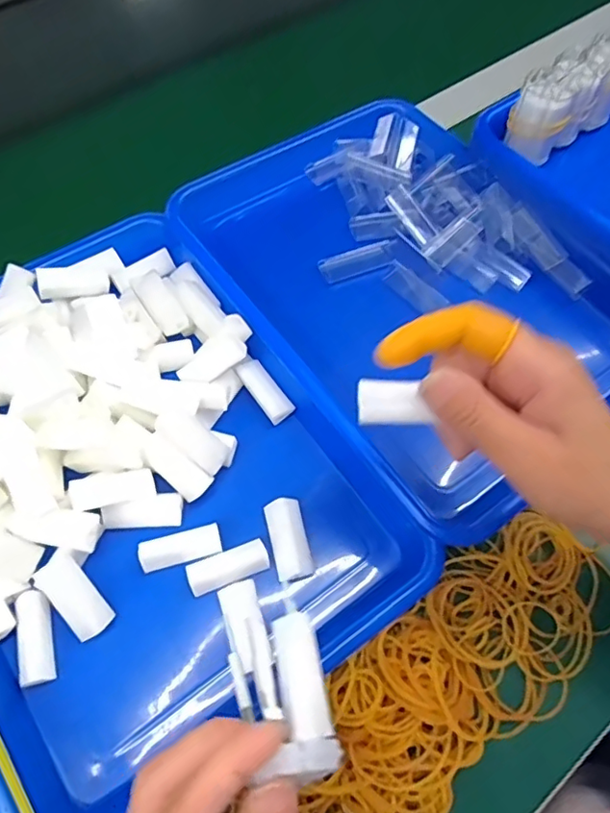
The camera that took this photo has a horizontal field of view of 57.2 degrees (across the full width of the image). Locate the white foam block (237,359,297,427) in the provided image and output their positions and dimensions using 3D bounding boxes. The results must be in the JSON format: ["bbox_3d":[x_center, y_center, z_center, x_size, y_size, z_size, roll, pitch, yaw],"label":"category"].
[{"bbox_3d":[-0.026,-0.010,0.375,0.019,0.012,0.047,-33,67,-17],"label":"white foam block"}]

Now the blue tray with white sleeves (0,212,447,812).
[{"bbox_3d":[-0.106,0.028,0.333,0.234,0.039,0.327,-32,67,-17],"label":"blue tray with white sleeves"}]

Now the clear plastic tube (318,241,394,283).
[{"bbox_3d":[0.039,-0.110,0.427,0.057,0.007,0.020,-18,63,-10],"label":"clear plastic tube"}]

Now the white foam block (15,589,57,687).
[{"bbox_3d":[-0.144,0.123,0.298,0.016,0.010,0.046,-13,63,-8],"label":"white foam block"}]

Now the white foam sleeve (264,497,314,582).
[{"bbox_3d":[-0.009,0.077,0.327,0.021,0.013,0.045,-12,63,-7],"label":"white foam sleeve"}]

